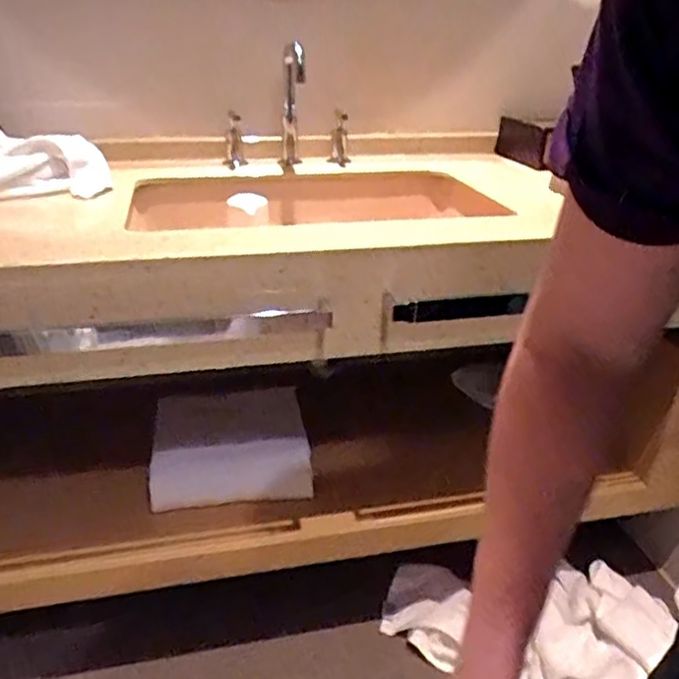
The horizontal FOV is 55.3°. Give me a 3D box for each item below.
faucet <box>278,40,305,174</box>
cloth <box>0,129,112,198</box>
[{"bbox_3d":[-0.084,-0.415,1.146,0.033,0.238,0.084,-5,54,-12],"label":"faucet"},{"bbox_3d":[-0.472,-0.265,0.985,0.207,0.081,0.165,-2,26,-5],"label":"cloth"}]

